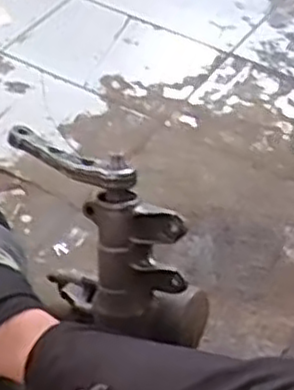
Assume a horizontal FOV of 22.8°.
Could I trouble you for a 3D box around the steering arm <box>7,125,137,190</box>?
[{"bbox_3d":[-0.094,-0.048,0.894,0.171,0.040,0.031,22,52,19],"label":"steering arm"}]

